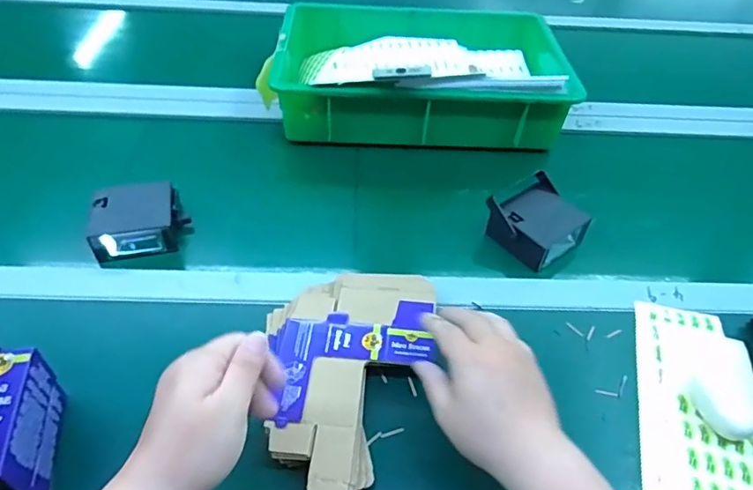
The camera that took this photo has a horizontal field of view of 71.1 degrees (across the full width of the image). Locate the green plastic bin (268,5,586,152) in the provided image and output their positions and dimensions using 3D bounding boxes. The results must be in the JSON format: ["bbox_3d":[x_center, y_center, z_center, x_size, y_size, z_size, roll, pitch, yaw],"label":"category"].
[{"bbox_3d":[0.062,-0.255,0.788,0.425,0.107,0.279,0,46,-4],"label":"green plastic bin"}]

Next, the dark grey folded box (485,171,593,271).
[{"bbox_3d":[0.186,-0.026,0.616,0.097,0.044,0.088,-22,51,-23],"label":"dark grey folded box"}]

